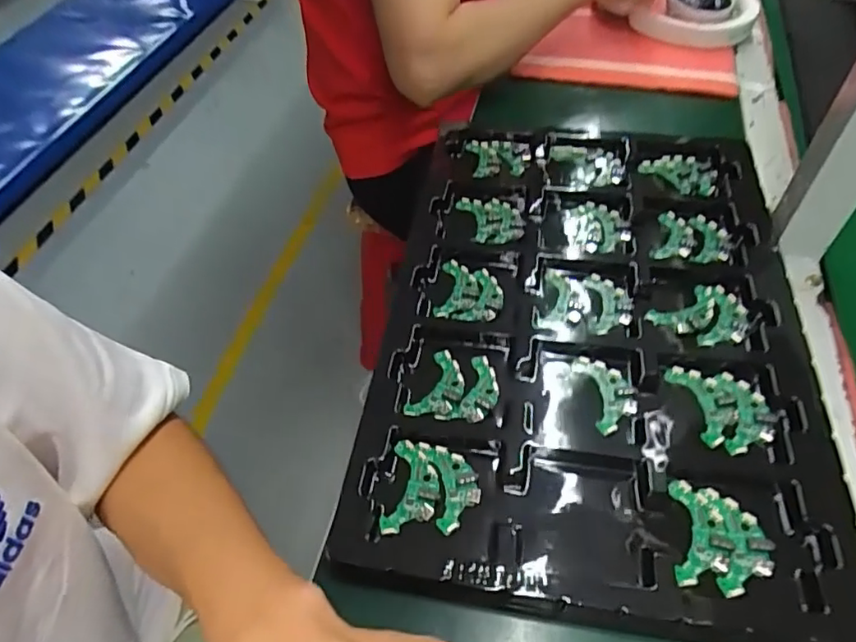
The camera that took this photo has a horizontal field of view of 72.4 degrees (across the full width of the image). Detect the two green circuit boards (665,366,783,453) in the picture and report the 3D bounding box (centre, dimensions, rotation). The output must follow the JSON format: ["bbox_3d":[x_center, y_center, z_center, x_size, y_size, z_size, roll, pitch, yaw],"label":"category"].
[{"bbox_3d":[0.206,0.057,0.406,0.052,0.007,0.067,-12,53,-7],"label":"two green circuit boards"}]

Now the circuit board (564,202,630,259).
[{"bbox_3d":[0.149,-0.081,0.517,0.053,0.004,0.064,4,52,5],"label":"circuit board"}]

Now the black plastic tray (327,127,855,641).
[{"bbox_3d":[0.127,-0.007,0.462,0.301,0.030,0.450,7,53,8],"label":"black plastic tray"}]

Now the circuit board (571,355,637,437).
[{"bbox_3d":[0.127,0.050,0.416,0.034,0.005,0.061,-10,53,-6],"label":"circuit board"}]

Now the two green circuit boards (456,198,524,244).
[{"bbox_3d":[0.057,-0.090,0.534,0.056,0.010,0.054,-1,52,1],"label":"two green circuit boards"}]

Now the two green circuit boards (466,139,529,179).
[{"bbox_3d":[0.071,-0.163,0.591,0.057,0.011,0.054,-2,52,0],"label":"two green circuit boards"}]

